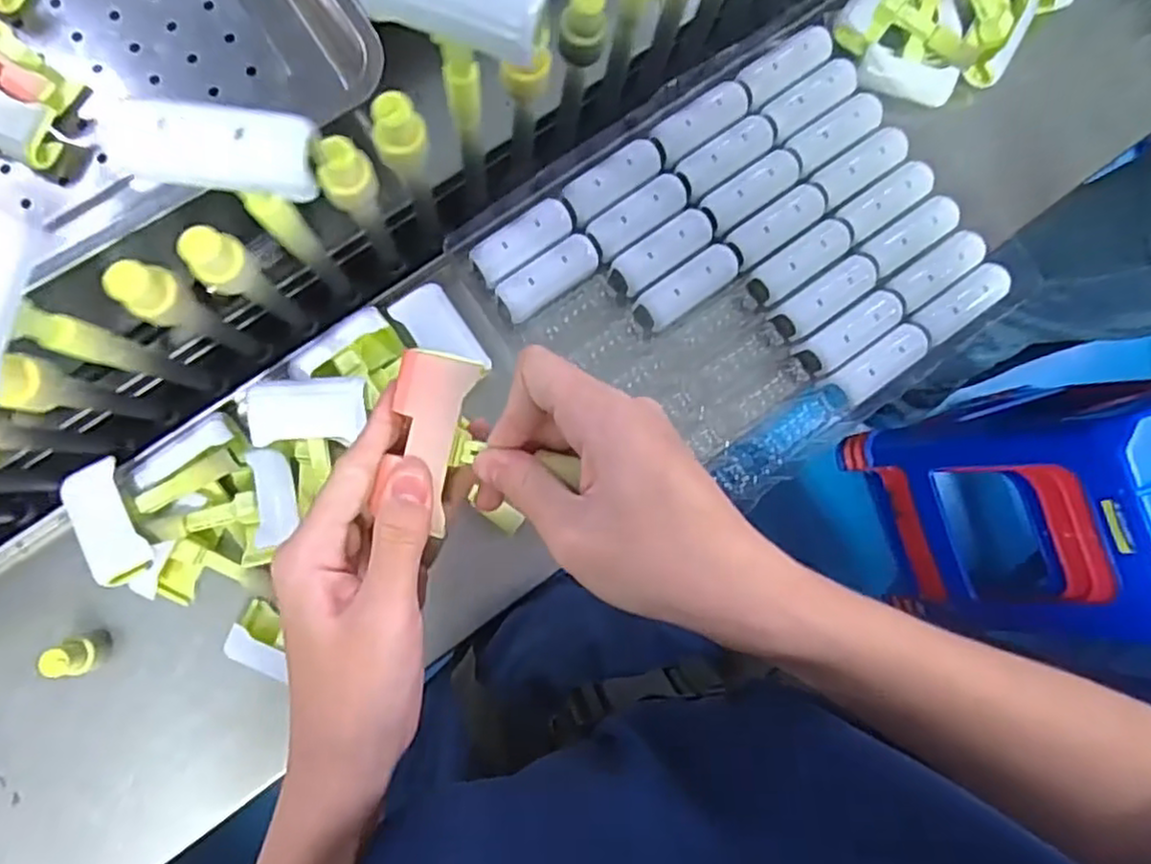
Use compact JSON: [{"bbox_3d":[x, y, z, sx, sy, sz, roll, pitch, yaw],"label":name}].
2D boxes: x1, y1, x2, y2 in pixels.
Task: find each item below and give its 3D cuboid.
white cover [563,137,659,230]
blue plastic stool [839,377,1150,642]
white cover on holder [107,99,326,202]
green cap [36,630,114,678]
[{"bbox_3d":[0.029,-0.185,0.520,0.077,0.018,0.029,-37,89,-8],"label":"white cover"},{"bbox_3d":[0.749,0.104,1.083,0.314,0.571,0.325,-18,86,-7],"label":"blue plastic stool"},{"bbox_3d":[-0.140,-0.109,0.274,0.072,0.017,0.032,1,84,-5],"label":"white cover on holder"},{"bbox_3d":[-0.330,0.148,0.466,0.019,0.039,0.023,-29,88,-7],"label":"green cap"}]

